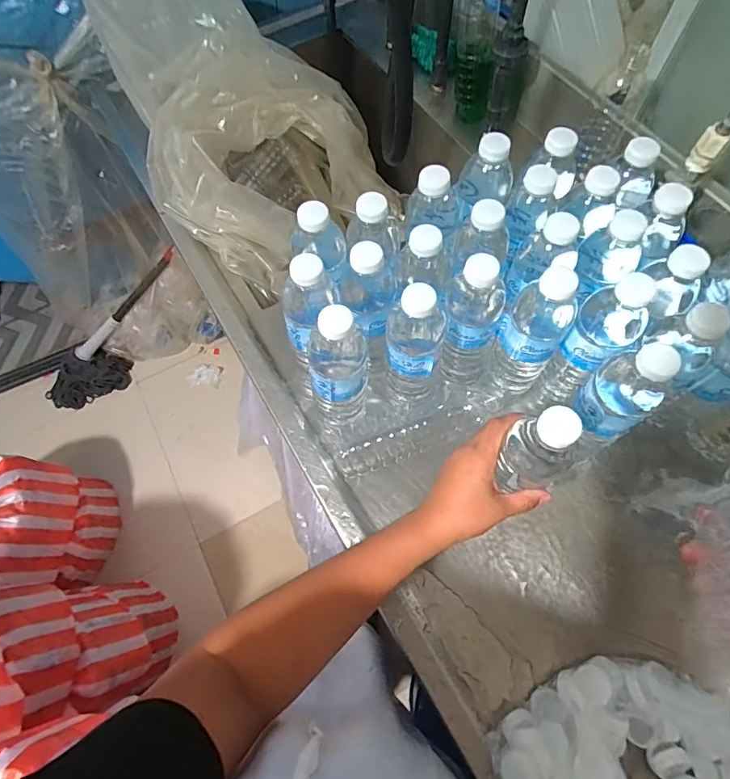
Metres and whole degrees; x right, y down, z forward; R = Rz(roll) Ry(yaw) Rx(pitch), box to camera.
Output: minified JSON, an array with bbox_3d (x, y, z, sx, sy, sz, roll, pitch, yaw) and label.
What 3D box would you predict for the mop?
[{"bbox_3d":[-0.795,-0.179,1.507,0.165,0.119,0.658,43,102,17],"label":"mop"}]

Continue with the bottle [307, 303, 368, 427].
[{"bbox_3d":[-0.028,-0.021,0.486,0.059,0.197,0.068,-6,66,-2],"label":"bottle"}]

